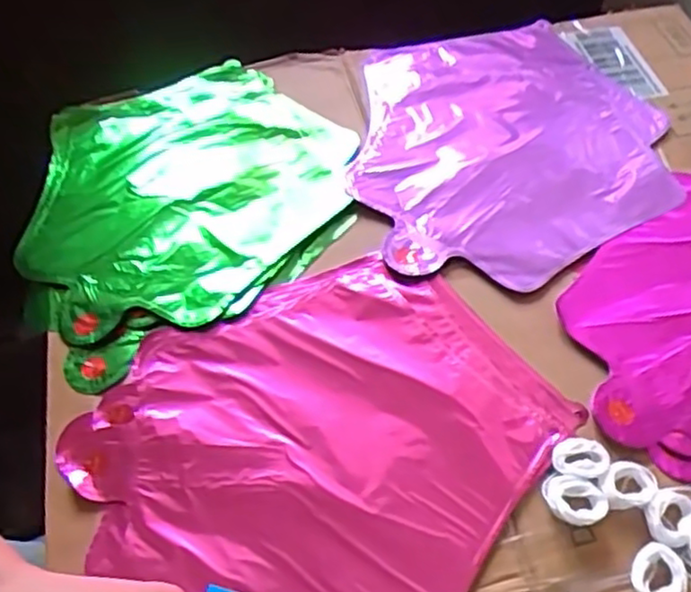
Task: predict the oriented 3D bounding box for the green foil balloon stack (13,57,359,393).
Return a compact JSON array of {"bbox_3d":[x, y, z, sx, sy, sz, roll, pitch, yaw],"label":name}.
[{"bbox_3d":[-0.131,-0.079,0.532,0.256,0.032,0.244,-36,61,-21],"label":"green foil balloon stack"}]

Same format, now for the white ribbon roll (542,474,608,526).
[{"bbox_3d":[0.123,0.109,0.379,0.031,0.012,0.026,4,55,6],"label":"white ribbon roll"}]

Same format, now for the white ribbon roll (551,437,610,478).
[{"bbox_3d":[0.131,0.090,0.394,0.030,0.009,0.023,-7,55,-2],"label":"white ribbon roll"}]

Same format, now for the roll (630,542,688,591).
[{"bbox_3d":[0.158,0.142,0.357,0.031,0.007,0.027,-39,62,-22],"label":"roll"}]

